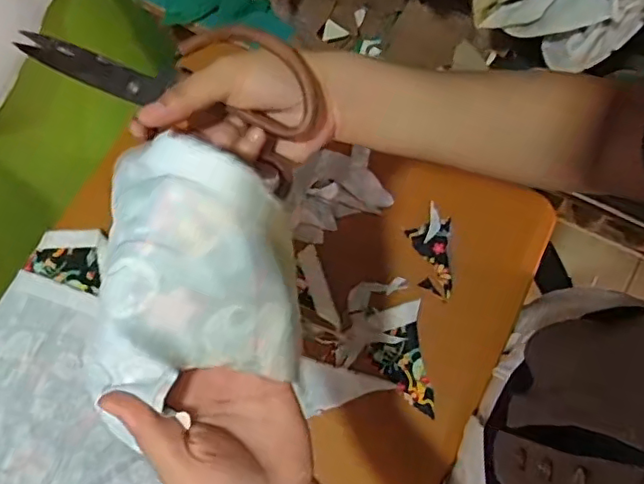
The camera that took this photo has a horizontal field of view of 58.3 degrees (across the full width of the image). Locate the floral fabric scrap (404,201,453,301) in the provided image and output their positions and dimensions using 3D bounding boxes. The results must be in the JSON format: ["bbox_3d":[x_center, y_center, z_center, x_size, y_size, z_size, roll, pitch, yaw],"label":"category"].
[{"bbox_3d":[0.115,0.010,0.616,0.043,0.006,0.101,1,76,2],"label":"floral fabric scrap"}]

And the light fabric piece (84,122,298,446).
[{"bbox_3d":[-0.058,0.016,0.293,0.086,0.068,0.110,0,76,2],"label":"light fabric piece"}]

